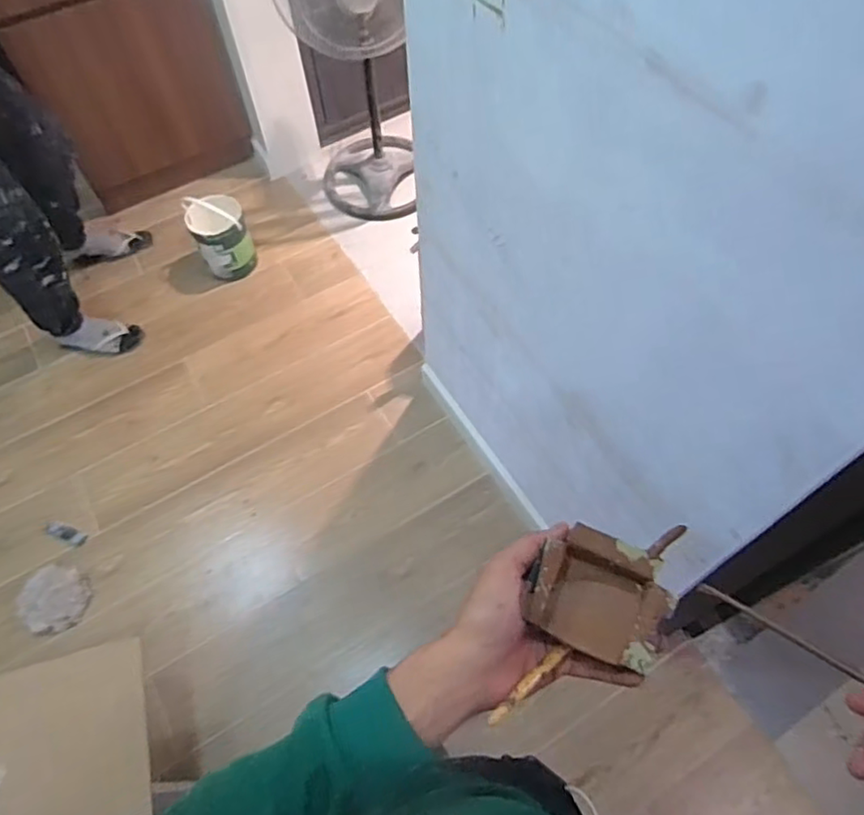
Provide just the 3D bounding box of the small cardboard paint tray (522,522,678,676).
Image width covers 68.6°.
[{"bbox_3d":[0.112,0.128,0.431,0.084,0.033,0.076,24,66,11],"label":"small cardboard paint tray"}]

